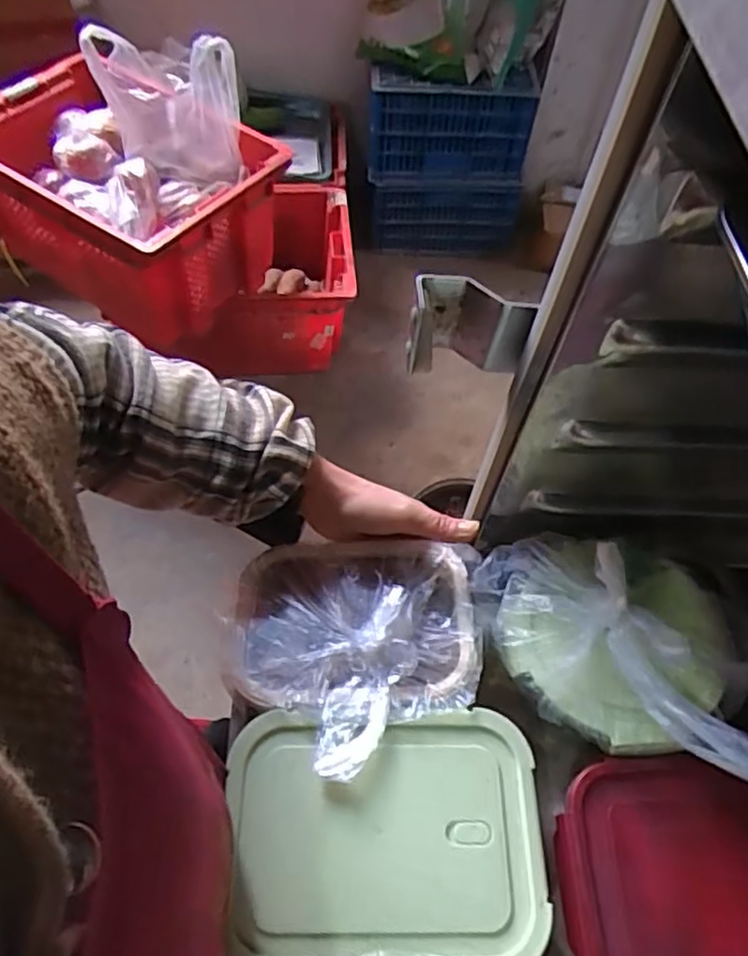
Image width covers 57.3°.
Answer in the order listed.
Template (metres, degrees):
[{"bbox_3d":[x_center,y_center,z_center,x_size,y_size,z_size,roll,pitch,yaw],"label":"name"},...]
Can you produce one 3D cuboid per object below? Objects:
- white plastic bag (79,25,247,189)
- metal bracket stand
[{"bbox_3d":[-0.402,-0.741,1.341,0.276,0.172,0.357,-14,59,-12],"label":"white plastic bag"},{"bbox_3d":[0.052,-0.086,0.392,0.063,0.054,0.030,-5,58,-6],"label":"metal bracket stand"}]

